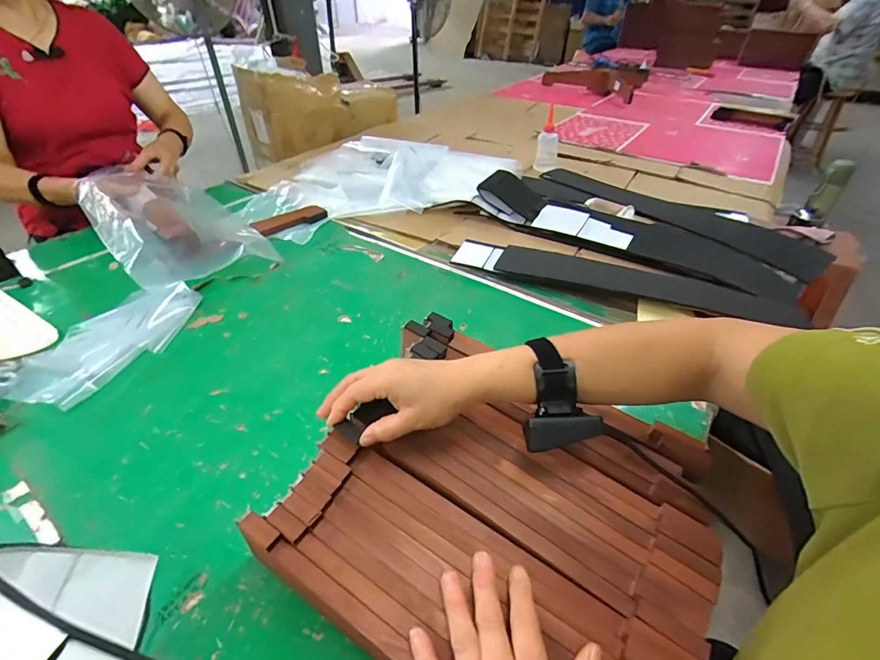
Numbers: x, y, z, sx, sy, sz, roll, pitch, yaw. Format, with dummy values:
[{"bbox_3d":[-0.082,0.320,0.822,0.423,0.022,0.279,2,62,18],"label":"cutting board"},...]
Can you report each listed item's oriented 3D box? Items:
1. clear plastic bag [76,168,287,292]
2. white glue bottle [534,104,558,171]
[{"bbox_3d":[-0.531,-0.219,0.833,0.231,0.099,0.397,-31,50,-33],"label":"clear plastic bag"},{"bbox_3d":[0.289,-0.506,1.109,0.059,0.157,0.058,7,40,8],"label":"white glue bottle"}]

